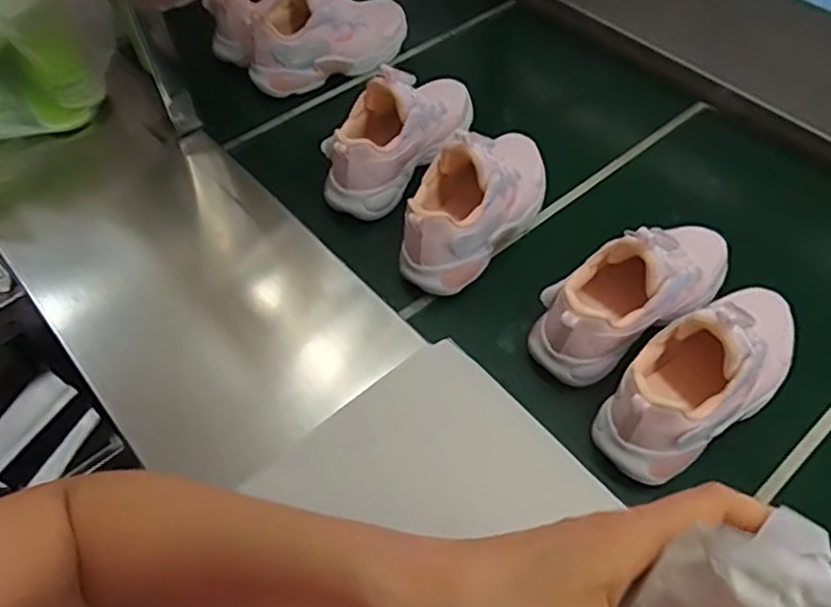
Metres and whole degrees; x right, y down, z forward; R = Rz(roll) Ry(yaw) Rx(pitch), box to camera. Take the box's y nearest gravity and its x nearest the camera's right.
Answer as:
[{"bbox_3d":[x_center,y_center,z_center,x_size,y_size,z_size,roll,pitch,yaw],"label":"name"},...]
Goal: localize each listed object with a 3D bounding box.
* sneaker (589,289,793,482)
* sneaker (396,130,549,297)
[{"bbox_3d":[0.240,0.040,0.509,0.202,0.103,0.082,-32,63,-21],"label":"sneaker"},{"bbox_3d":[0.064,-0.116,0.638,0.099,0.102,0.216,35,61,19],"label":"sneaker"}]

